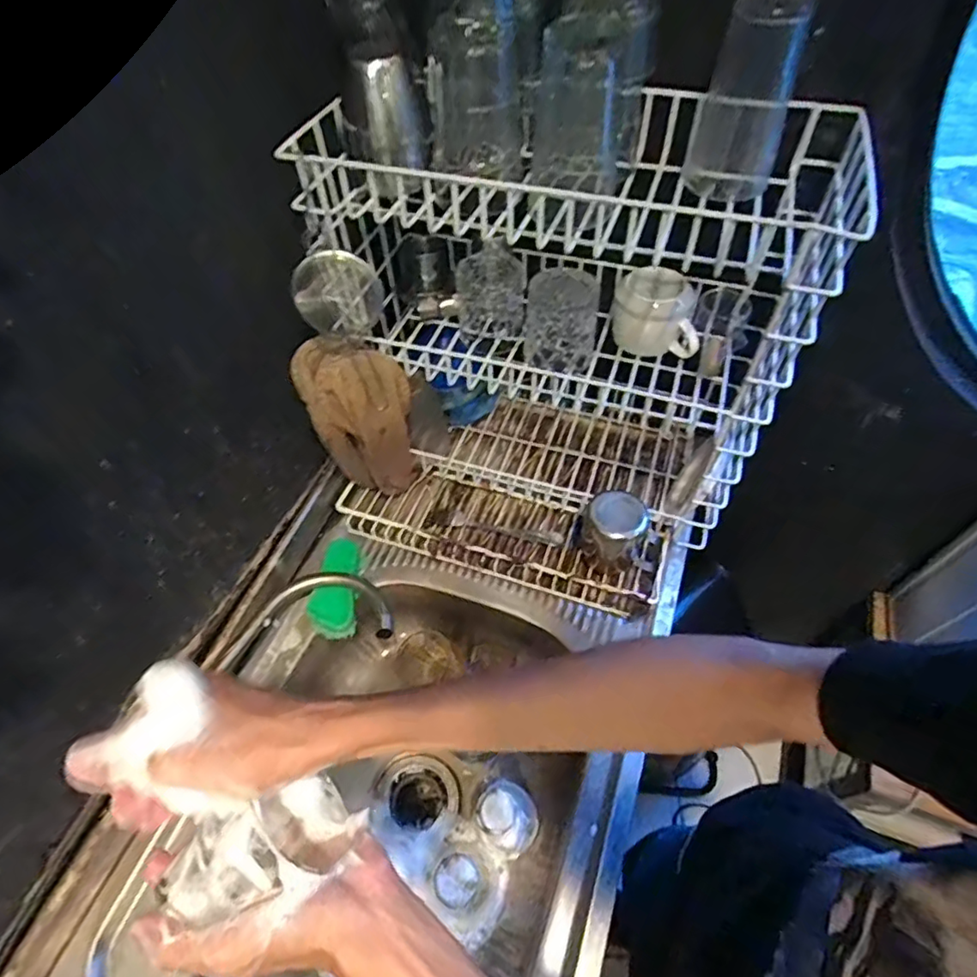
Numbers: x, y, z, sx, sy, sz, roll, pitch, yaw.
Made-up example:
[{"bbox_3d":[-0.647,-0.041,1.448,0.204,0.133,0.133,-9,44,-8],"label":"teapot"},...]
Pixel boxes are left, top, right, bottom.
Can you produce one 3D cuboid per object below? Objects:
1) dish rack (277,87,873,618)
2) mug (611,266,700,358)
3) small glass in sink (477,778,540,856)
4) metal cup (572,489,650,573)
[{"bbox_3d":[0.068,-0.130,0.662,0.486,0.466,0.314,10,56,10],"label":"dish rack"},{"bbox_3d":[0.199,-0.210,0.686,0.096,0.090,0.075,5,55,6],"label":"mug"},{"bbox_3d":[0.025,0.387,0.685,0.069,0.094,0.067,-1,55,2],"label":"small glass in sink"},{"bbox_3d":[0.157,0.056,0.735,0.076,0.096,0.067,-16,56,-8],"label":"metal cup"}]

